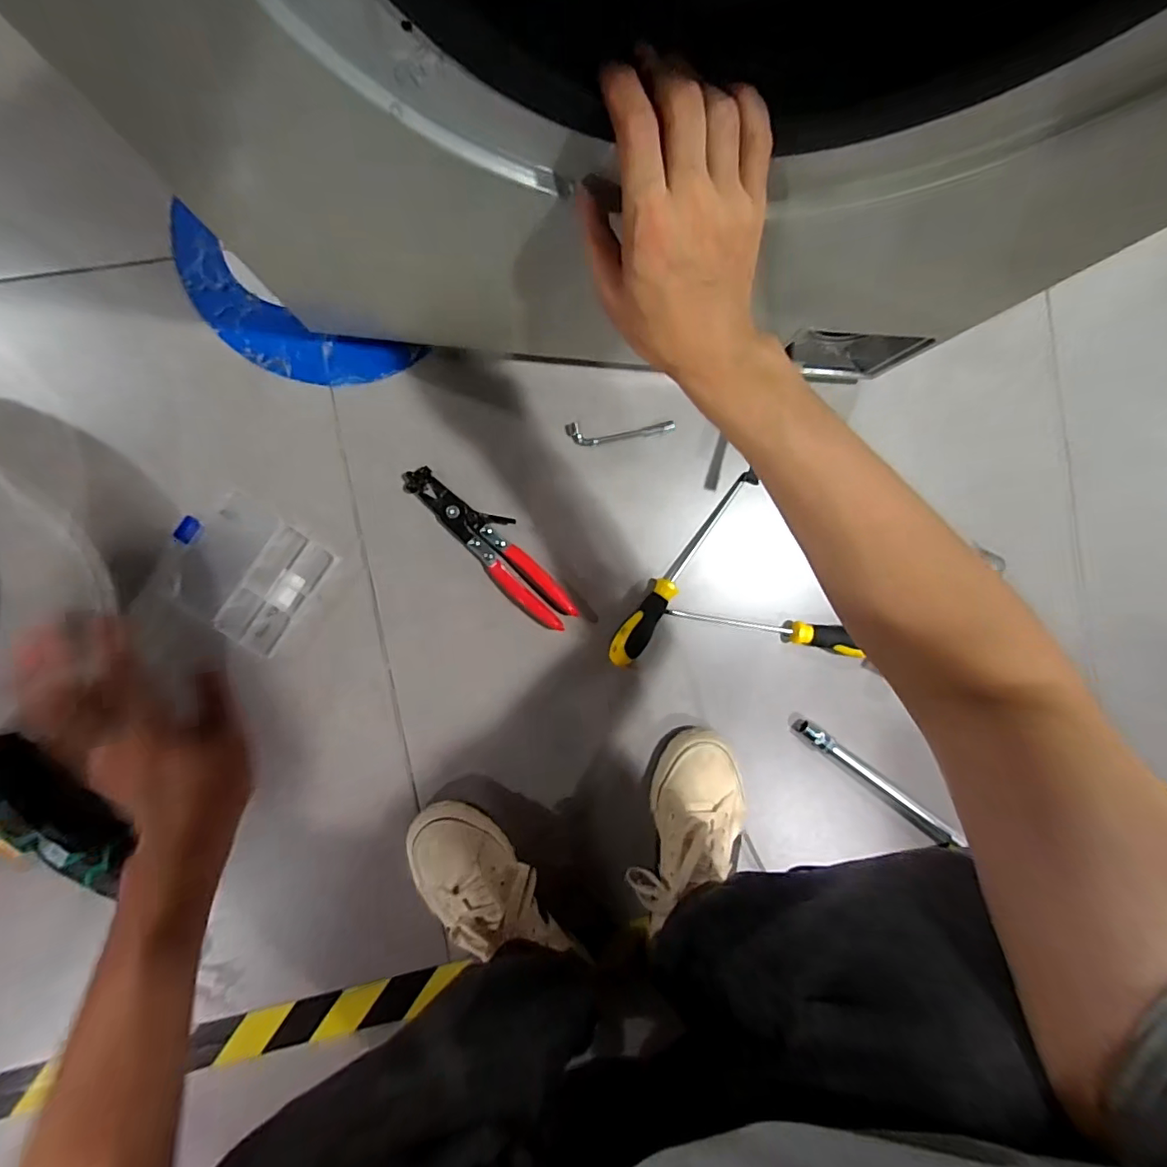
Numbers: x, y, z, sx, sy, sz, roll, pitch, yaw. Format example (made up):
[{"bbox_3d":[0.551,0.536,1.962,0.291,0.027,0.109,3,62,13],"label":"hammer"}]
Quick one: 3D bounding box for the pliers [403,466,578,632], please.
[{"bbox_3d":[-0.094,-0.040,0.564,0.052,0.019,0.217,-44,96,-1],"label":"pliers"}]

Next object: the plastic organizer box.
[{"bbox_3d":[-0.343,-0.014,0.549,0.141,0.019,0.123,35,90,-6],"label":"plastic organizer box"}]

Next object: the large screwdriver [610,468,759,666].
[{"bbox_3d":[0.111,-0.015,0.580,0.036,0.029,0.248,39,89,-6],"label":"large screwdriver"}]

